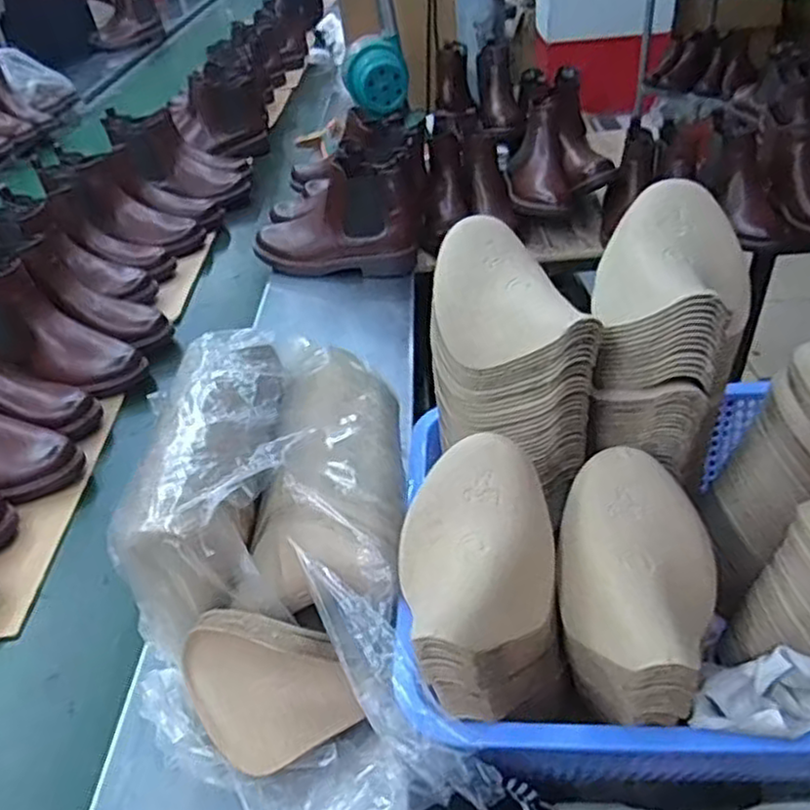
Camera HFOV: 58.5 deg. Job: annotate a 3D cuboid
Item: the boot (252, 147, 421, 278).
[{"bbox_3d":[-0.106,-0.285,1.109,0.263,0.143,0.112,-7,38,-1],"label":"boot"}]

